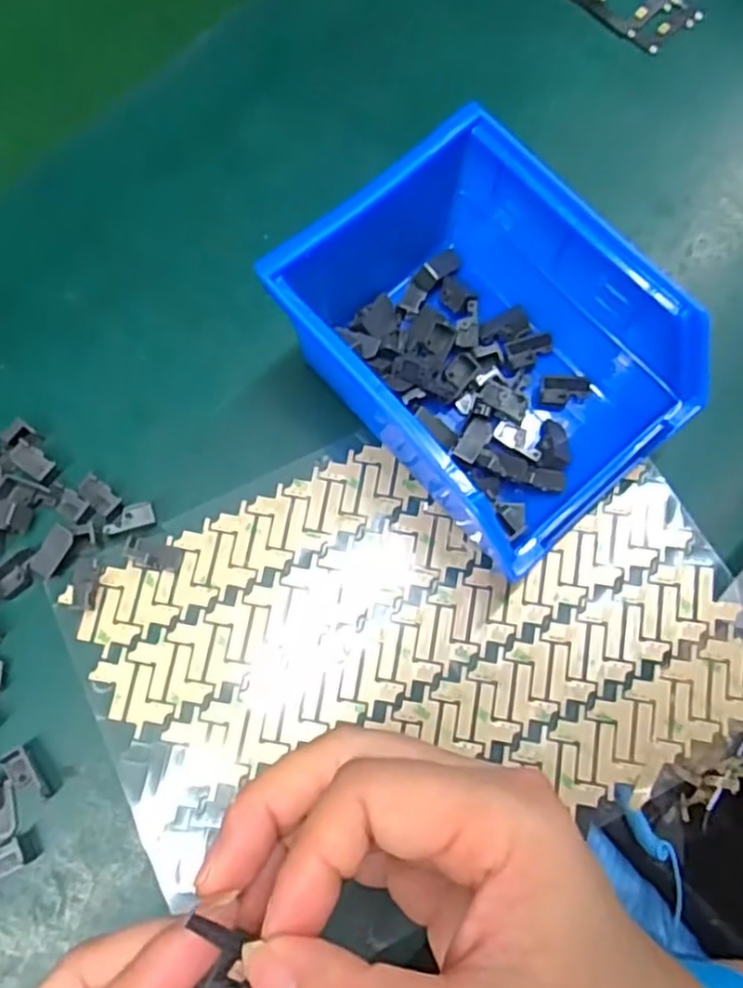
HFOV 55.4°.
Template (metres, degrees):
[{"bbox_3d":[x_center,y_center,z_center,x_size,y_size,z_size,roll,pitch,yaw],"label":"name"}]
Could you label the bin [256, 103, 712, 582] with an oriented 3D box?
[{"bbox_3d":[0.044,-0.053,0.273,0.100,0.076,0.138,-43,80,-10],"label":"bin"}]

